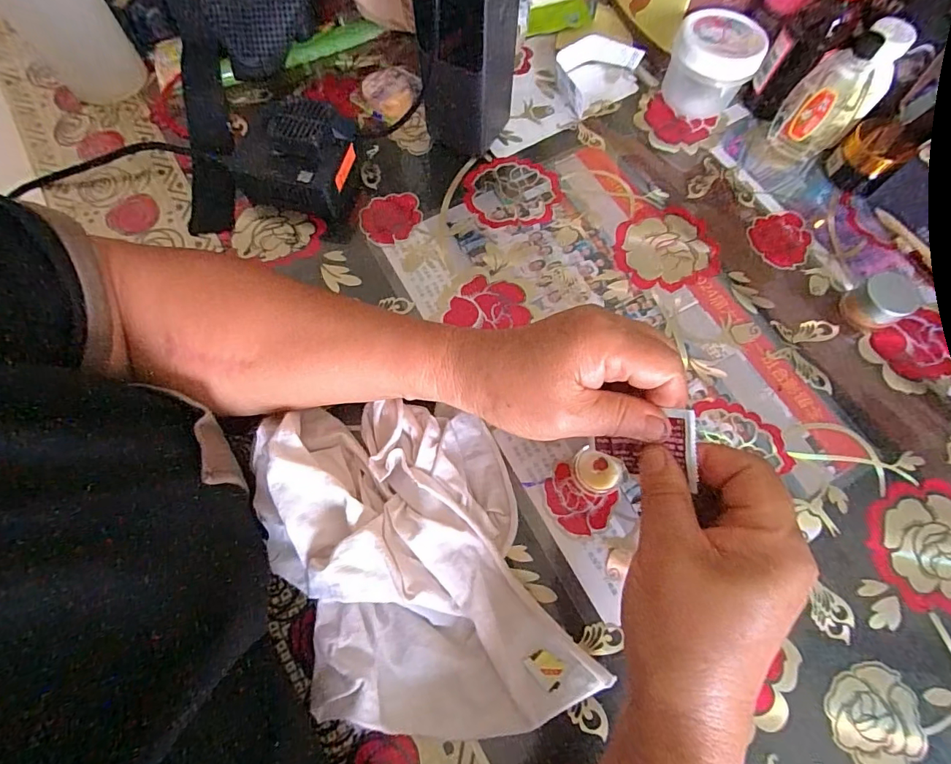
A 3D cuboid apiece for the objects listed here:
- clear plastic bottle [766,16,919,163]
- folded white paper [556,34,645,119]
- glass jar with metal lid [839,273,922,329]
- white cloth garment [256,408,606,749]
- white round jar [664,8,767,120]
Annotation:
[{"bbox_3d":[0.271,-0.215,0.339,0.042,0.086,0.047,-38,75,-13],"label":"clear plastic bottle"},{"bbox_3d":[0.110,-0.268,0.388,0.073,0.029,0.048,-27,73,-10],"label":"folded white paper"},{"bbox_3d":[0.280,-0.054,0.315,0.037,0.026,0.033,-28,73,-11],"label":"glass jar with metal lid"},{"bbox_3d":[-0.039,0.094,0.244,0.141,0.041,0.200,-20,72,-8],"label":"white cloth garment"},{"bbox_3d":[0.190,-0.258,0.370,0.061,0.053,0.058,0,70,-1],"label":"white round jar"}]

